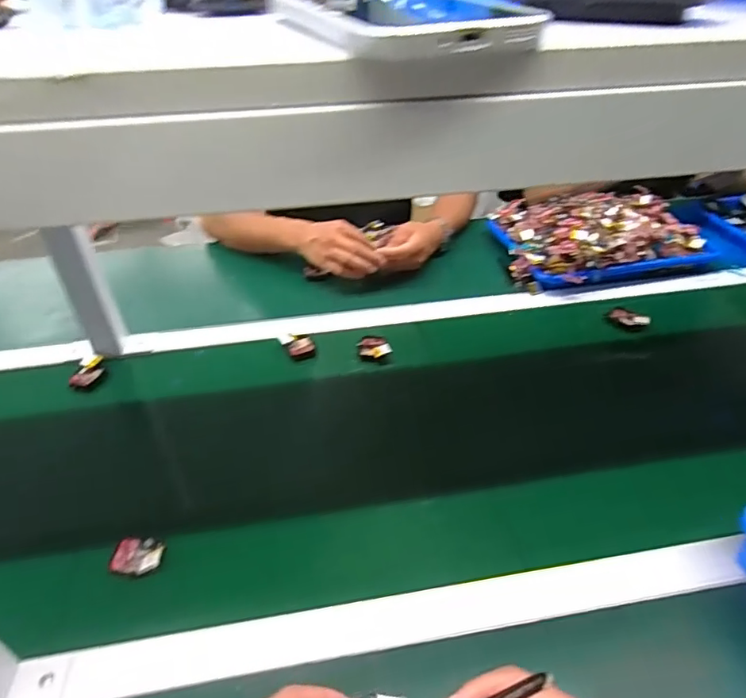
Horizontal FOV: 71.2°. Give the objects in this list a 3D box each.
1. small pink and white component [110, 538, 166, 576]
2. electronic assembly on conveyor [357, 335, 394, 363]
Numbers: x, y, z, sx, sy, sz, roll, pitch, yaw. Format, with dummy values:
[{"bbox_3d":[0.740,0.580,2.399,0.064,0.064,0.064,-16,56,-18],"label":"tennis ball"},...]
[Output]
[{"bbox_3d":[-0.217,0.191,0.485,0.048,0.012,0.039,0,36,3],"label":"small pink and white component"},{"bbox_3d":[0.001,0.000,0.720,0.041,0.017,0.045,-11,37,-12],"label":"electronic assembly on conveyor"}]

